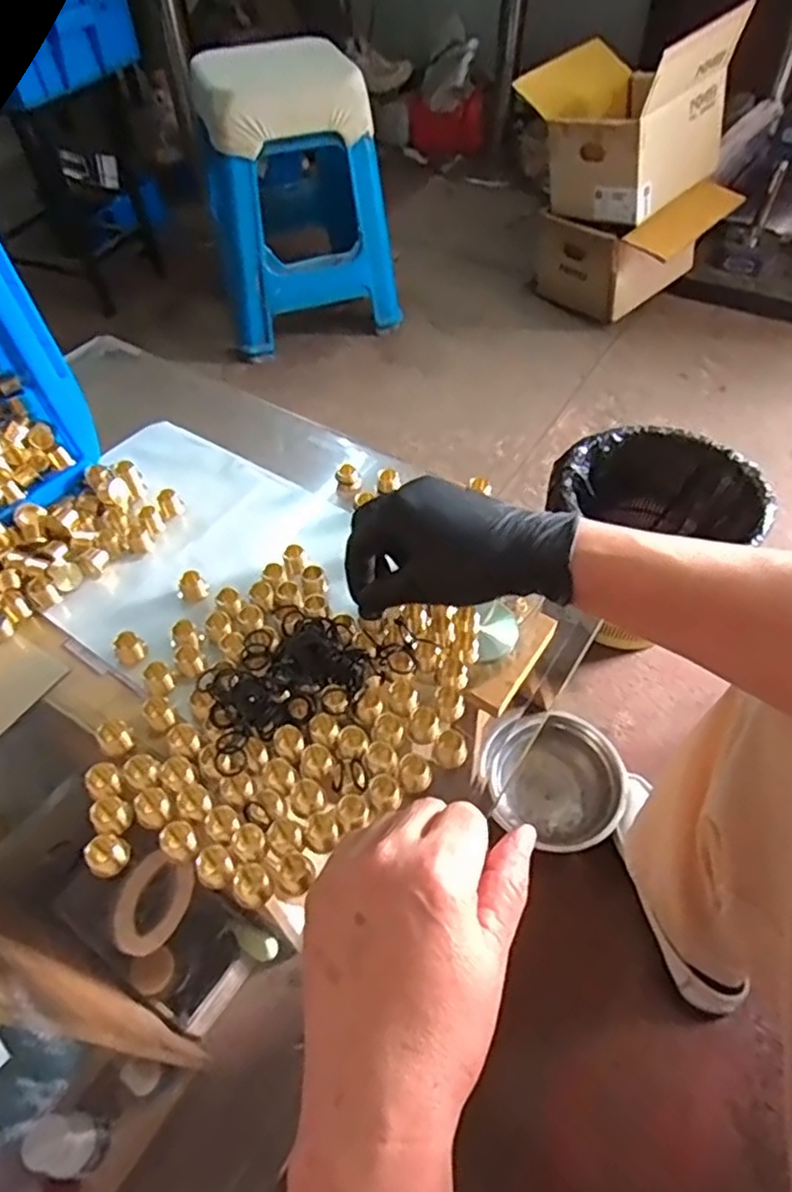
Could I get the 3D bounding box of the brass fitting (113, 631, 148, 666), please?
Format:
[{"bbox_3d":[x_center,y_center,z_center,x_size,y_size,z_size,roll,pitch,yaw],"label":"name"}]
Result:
[{"bbox_3d":[-0.182,0.035,0.458,0.020,0.017,0.015,-31,57,-22],"label":"brass fitting"}]

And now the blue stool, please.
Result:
[{"bbox_3d":[-0.215,-0.893,1.454,0.361,0.487,0.473,-10,52,-7],"label":"blue stool"}]

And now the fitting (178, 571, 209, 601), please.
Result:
[{"bbox_3d":[-0.148,-0.006,0.488,0.019,0.019,0.018,-4,52,-3],"label":"fitting"}]

